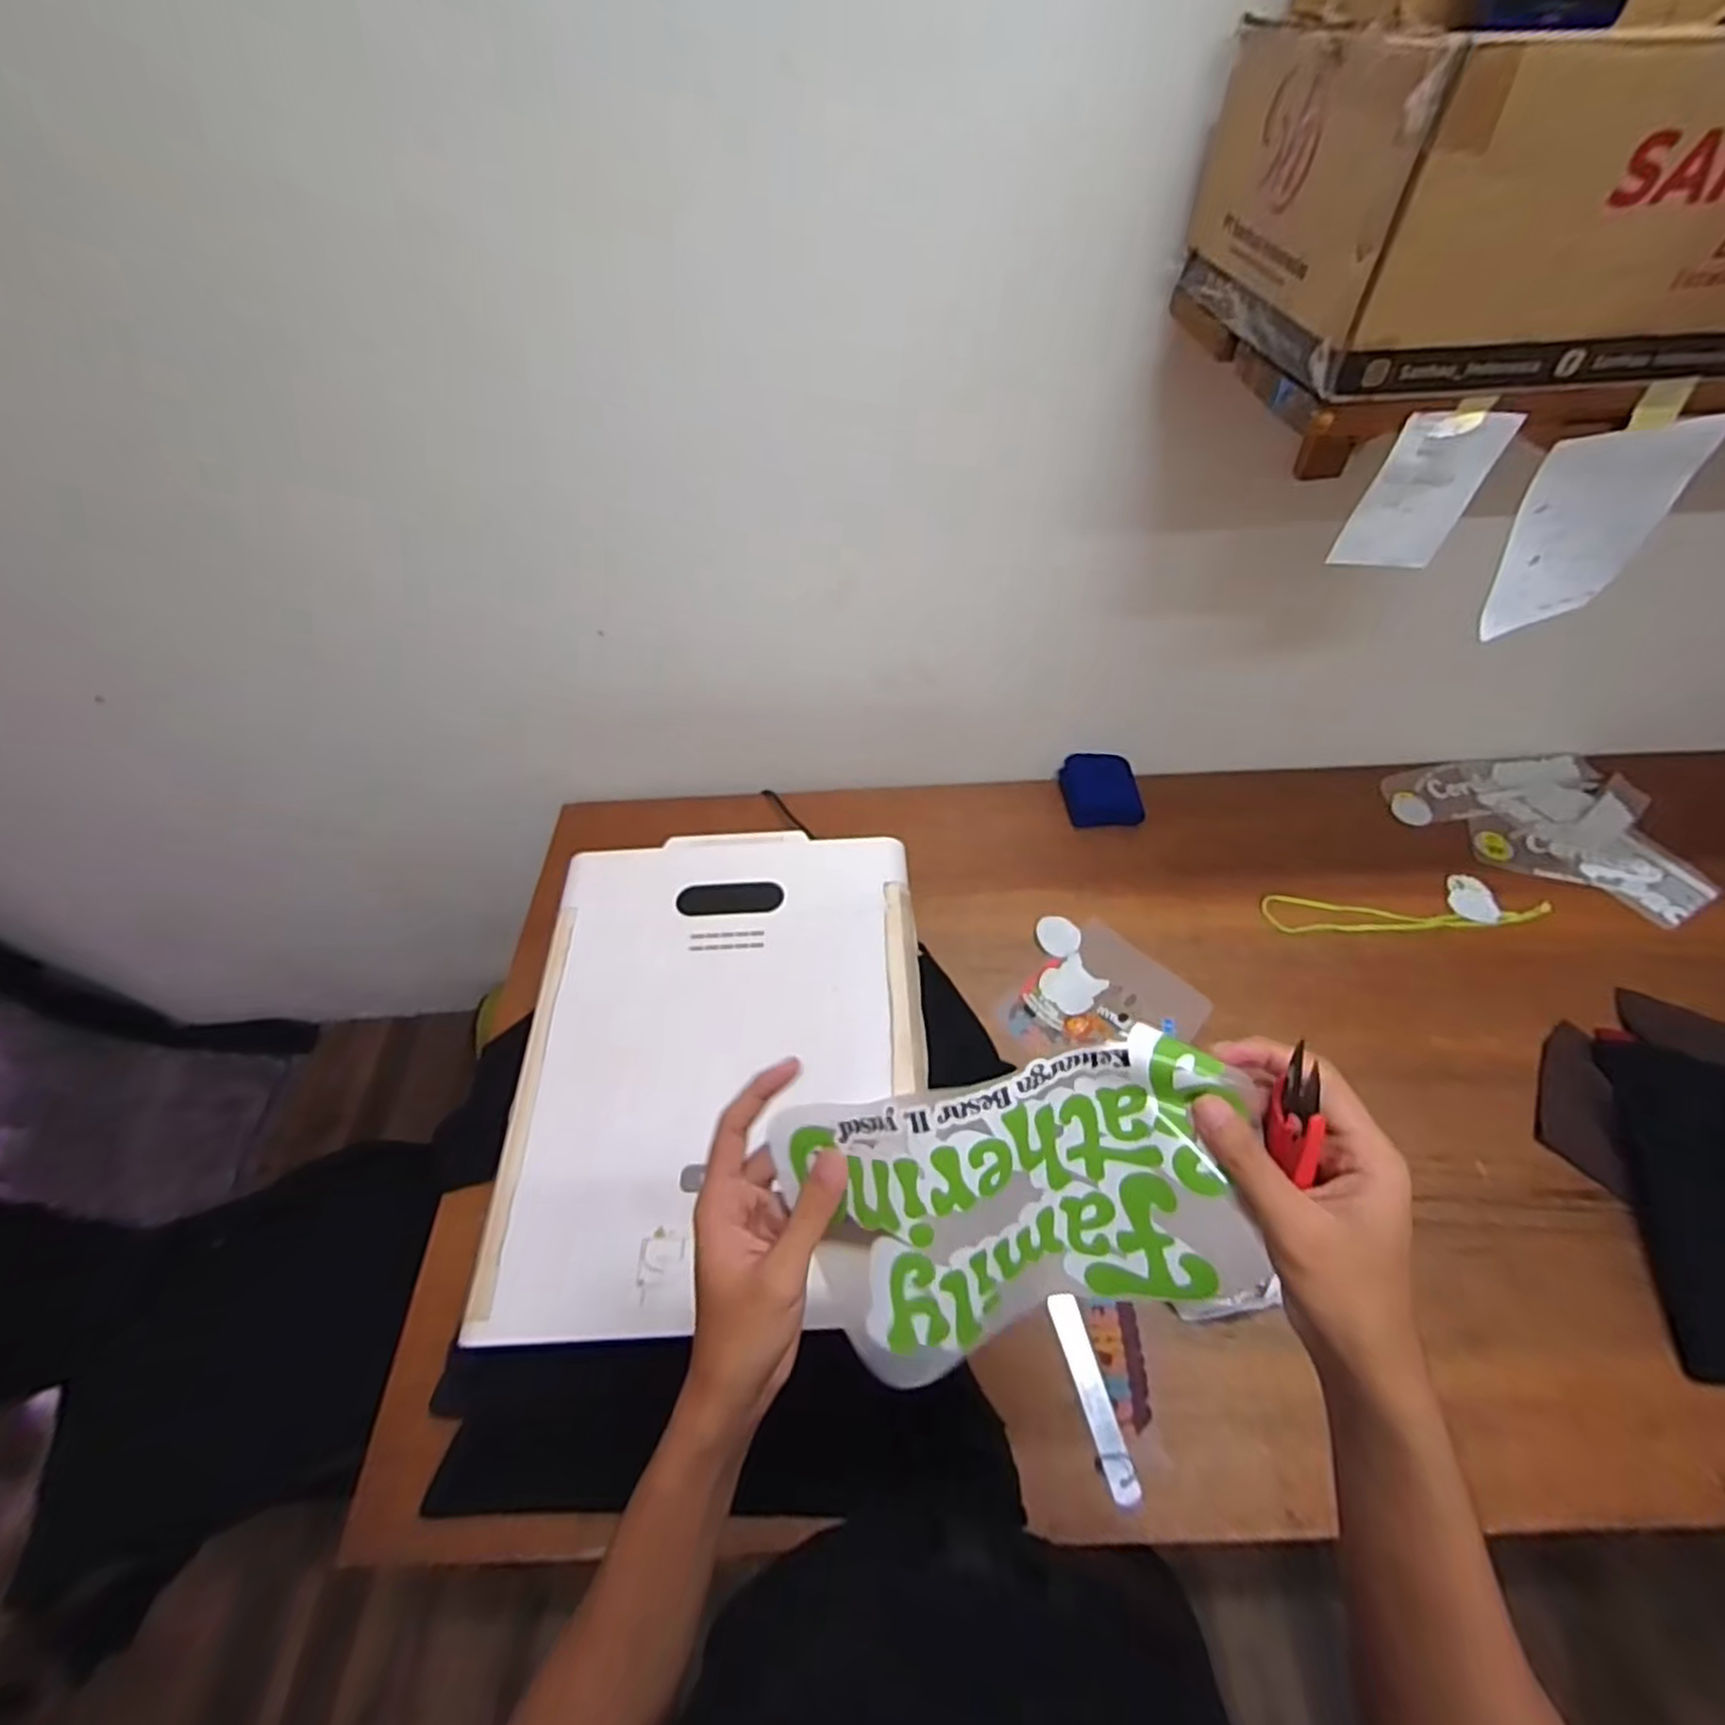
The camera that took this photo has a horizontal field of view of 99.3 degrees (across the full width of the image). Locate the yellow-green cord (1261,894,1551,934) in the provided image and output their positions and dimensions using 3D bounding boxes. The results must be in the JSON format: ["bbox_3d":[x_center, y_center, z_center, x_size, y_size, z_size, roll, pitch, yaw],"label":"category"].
[{"bbox_3d":[0.737,0.071,0.991,0.373,0.009,0.051,1,54,4],"label":"yellow-green cord"}]

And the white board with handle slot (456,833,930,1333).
[{"bbox_3d":[-0.140,0.176,0.745,0.398,0.028,0.501,-4,54,0],"label":"white board with handle slot"}]

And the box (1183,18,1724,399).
[{"bbox_3d":[0.576,-0.441,0.465,0.613,0.146,0.258,1,53,3],"label":"box"}]

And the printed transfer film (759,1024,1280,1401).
[{"bbox_3d":[0.079,0.162,0.359,0.217,0.033,0.139,-17,98,2],"label":"printed transfer film"}]

